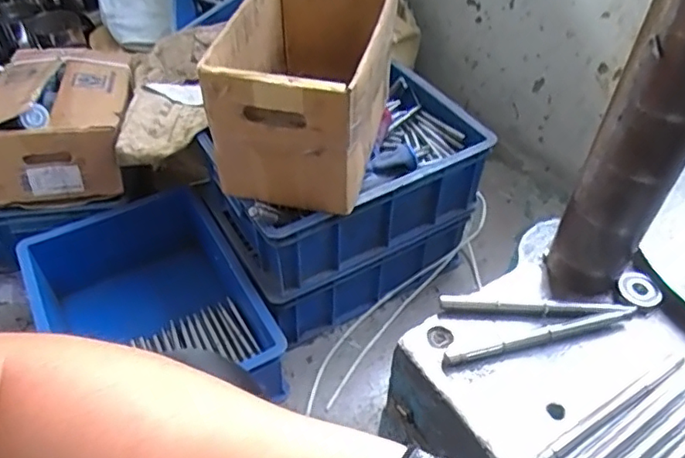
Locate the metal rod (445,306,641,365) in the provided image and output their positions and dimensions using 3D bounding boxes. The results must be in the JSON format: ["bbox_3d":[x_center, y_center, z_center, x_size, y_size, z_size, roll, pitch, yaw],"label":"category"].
[{"bbox_3d":[0.162,0.087,0.474,0.165,0.016,0.013,-9,48,-10],"label":"metal rod"}]

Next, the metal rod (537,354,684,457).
[{"bbox_3d":[0.197,0.134,0.430,0.161,0.011,0.011,-24,52,-22],"label":"metal rod"}]

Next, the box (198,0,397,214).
[{"bbox_3d":[-0.042,-0.210,0.833,0.196,0.195,0.317,11,47,8],"label":"box"}]

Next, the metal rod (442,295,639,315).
[{"bbox_3d":[0.161,0.064,0.491,0.156,0.009,0.012,3,47,1],"label":"metal rod"}]

